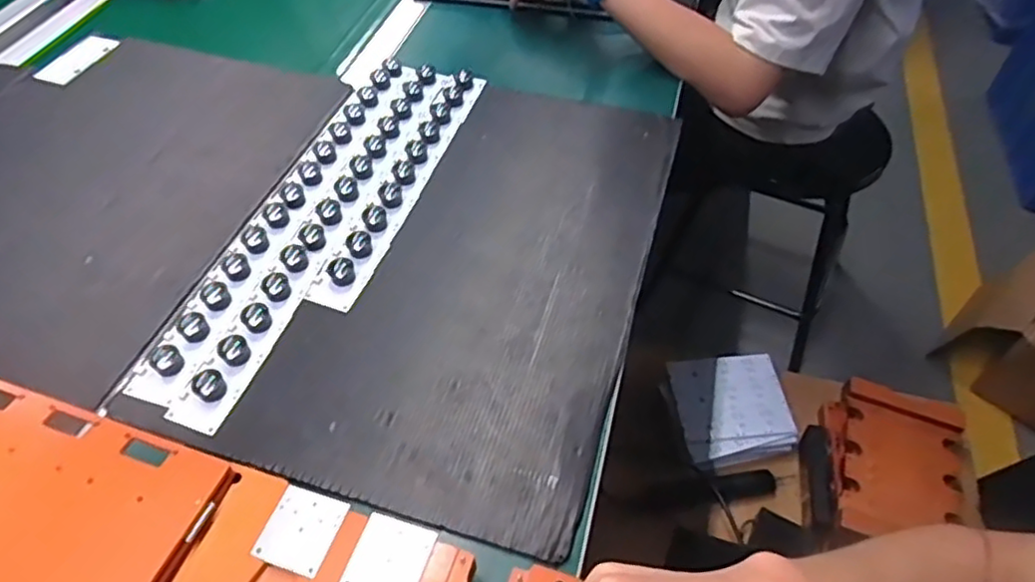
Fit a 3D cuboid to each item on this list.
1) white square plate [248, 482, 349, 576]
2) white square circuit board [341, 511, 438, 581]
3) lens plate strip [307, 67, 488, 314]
[{"bbox_3d":[-0.135,0.149,0.412,0.046,0.005,0.047,16,53,13],"label":"white square plate"},{"bbox_3d":[-0.077,0.162,0.395,0.044,0.004,0.047,15,53,12],"label":"white square circuit board"},{"bbox_3d":[-0.108,-0.120,0.649,0.041,0.015,0.335,15,53,12],"label":"lens plate strip"}]

